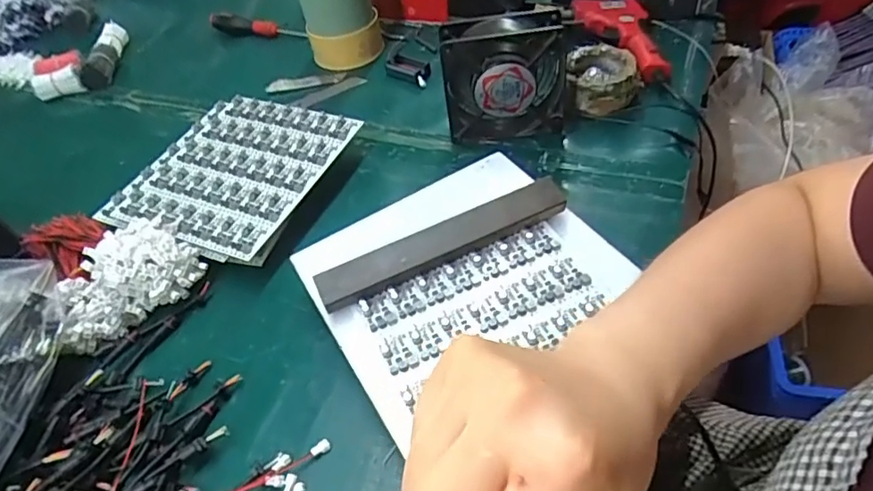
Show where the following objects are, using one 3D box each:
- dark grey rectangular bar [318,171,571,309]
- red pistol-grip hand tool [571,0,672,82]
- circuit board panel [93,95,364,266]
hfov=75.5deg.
[{"bbox_3d":[0.006,-0.002,0.448,0.204,0.026,0.031,-23,49,-13],"label":"dark grey rectangular bar"},{"bbox_3d":[0.216,-0.251,0.672,0.103,0.034,0.148,1,48,9],"label":"red pistol-grip hand tool"},{"bbox_3d":[-0.211,-0.081,0.585,0.191,0.013,0.207,18,56,21],"label":"circuit board panel"}]

